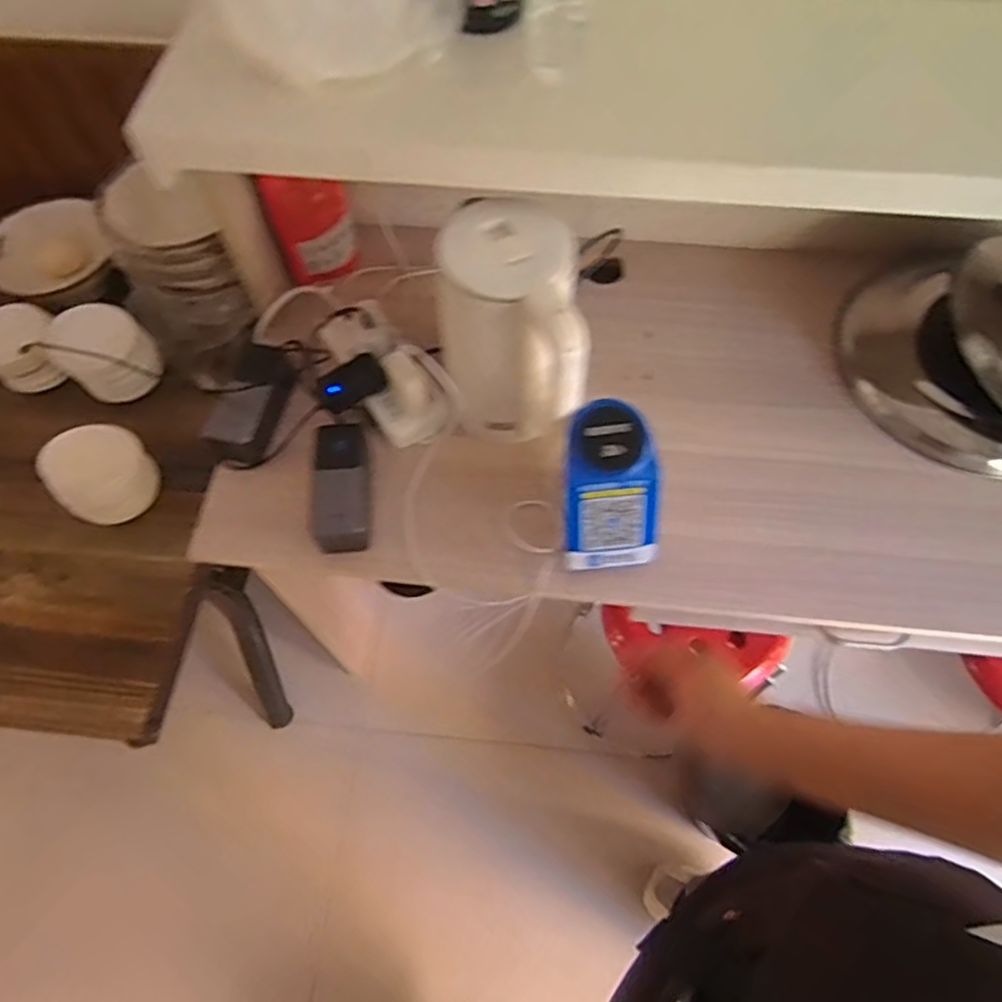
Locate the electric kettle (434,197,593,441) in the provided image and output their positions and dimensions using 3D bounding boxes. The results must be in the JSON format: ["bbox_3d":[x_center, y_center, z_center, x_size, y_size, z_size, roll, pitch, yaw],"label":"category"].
[{"bbox_3d":[0.008,-0.150,0.677,0.118,0.226,0.153,-4,62,-2],"label":"electric kettle"}]

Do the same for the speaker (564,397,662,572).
[{"bbox_3d":[0.108,-0.010,0.675,0.093,0.136,0.120,-4,62,-2],"label":"speaker"}]

